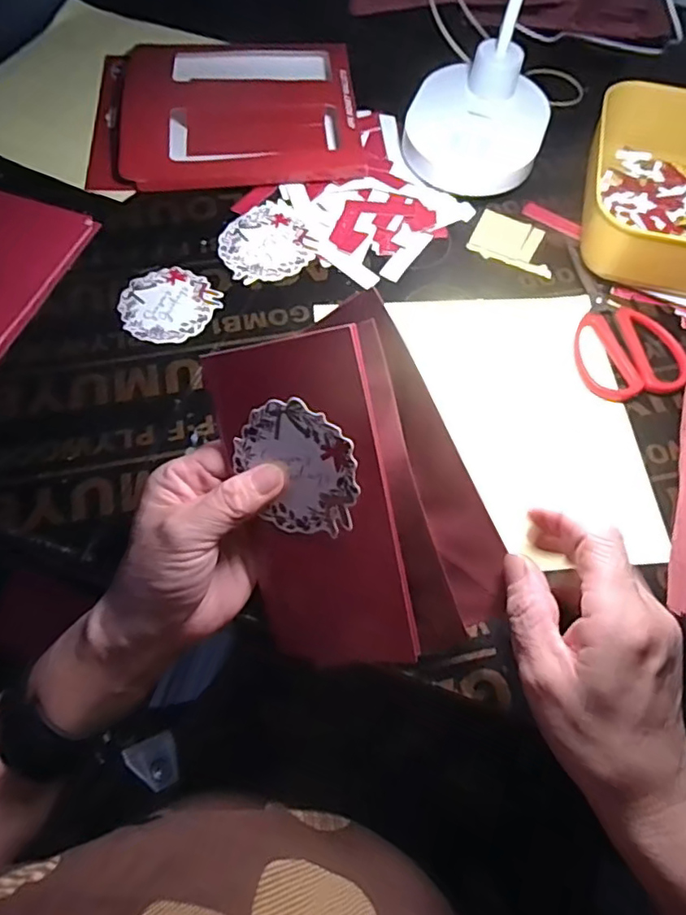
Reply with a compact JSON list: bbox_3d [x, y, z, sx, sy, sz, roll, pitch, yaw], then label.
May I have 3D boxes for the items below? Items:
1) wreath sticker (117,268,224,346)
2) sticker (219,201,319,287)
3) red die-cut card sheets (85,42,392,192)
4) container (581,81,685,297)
[{"bbox_3d":[-0.132,-0.117,0.435,0.072,0.004,0.067,-31,67,-16],"label":"wreath sticker"},{"bbox_3d":[-0.063,-0.175,0.466,0.074,0.004,0.077,-28,66,-15],"label":"sticker"},{"bbox_3d":[-0.106,-0.324,0.537,0.242,0.025,0.201,-4,64,-5],"label":"red die-cut card sheets"},{"bbox_3d":[0.274,-0.221,0.474,0.127,0.050,0.197,19,63,9],"label":"container"}]

